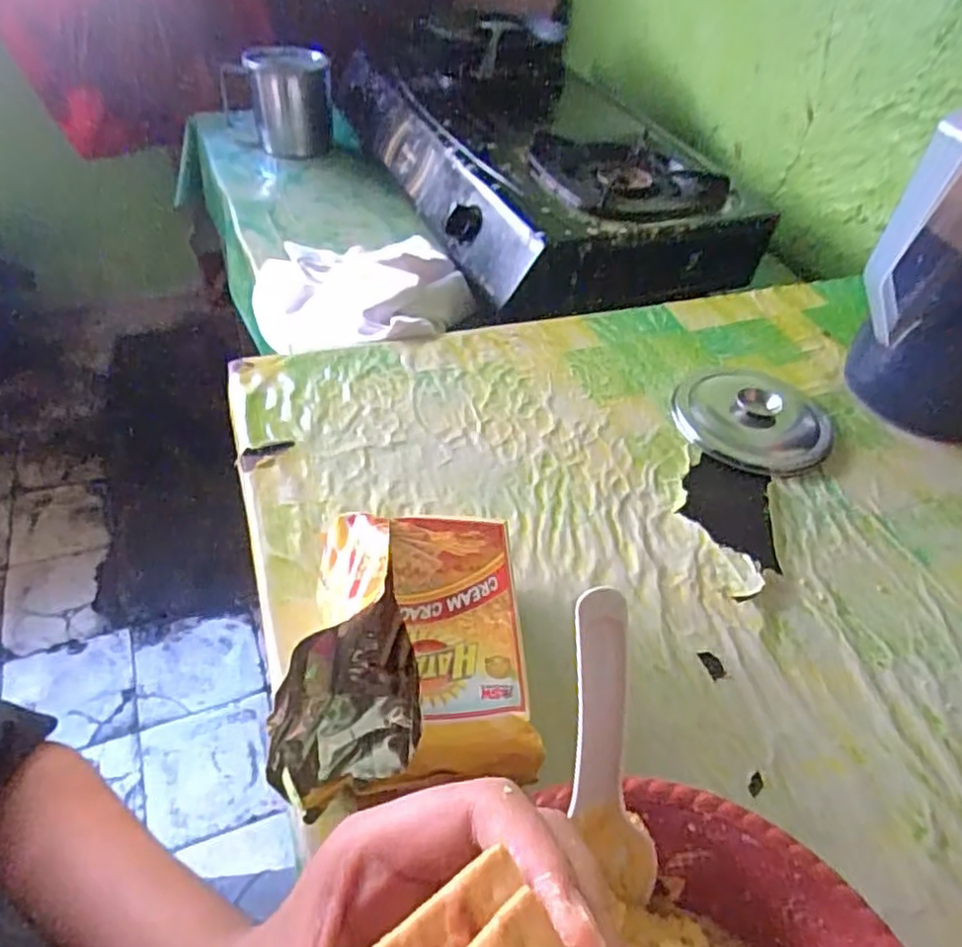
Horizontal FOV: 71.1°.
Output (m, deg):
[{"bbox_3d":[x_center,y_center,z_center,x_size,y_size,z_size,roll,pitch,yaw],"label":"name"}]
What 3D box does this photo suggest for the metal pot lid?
[{"bbox_3d":[0.236,-0.054,0.579,0.127,0.023,0.133,4,46,-4],"label":"metal pot lid"}]

